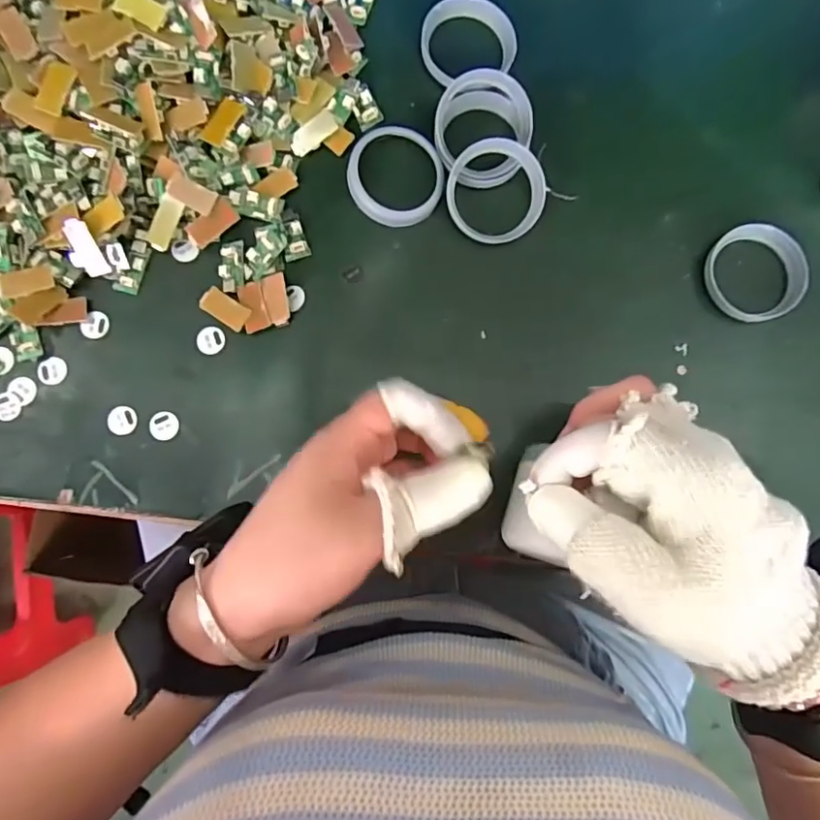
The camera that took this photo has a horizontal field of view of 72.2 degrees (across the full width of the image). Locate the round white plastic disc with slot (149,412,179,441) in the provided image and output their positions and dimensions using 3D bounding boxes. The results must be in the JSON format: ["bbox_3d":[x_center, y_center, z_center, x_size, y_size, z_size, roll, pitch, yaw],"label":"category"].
[{"bbox_3d":[-0.146,0.010,0.332,0.017,0.004,0.017,0,83,-1],"label":"round white plastic disc with slot"}]

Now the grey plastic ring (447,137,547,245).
[{"bbox_3d":[0.053,-0.133,0.343,0.059,0.007,0.059,0,105,0],"label":"grey plastic ring"}]

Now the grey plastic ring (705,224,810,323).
[{"bbox_3d":[0.211,-0.084,0.343,0.057,0.012,0.059,0,83,-1],"label":"grey plastic ring"}]

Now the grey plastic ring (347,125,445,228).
[{"bbox_3d":[-0.008,-0.144,0.343,0.058,0.010,0.062,0,83,-1],"label":"grey plastic ring"}]

